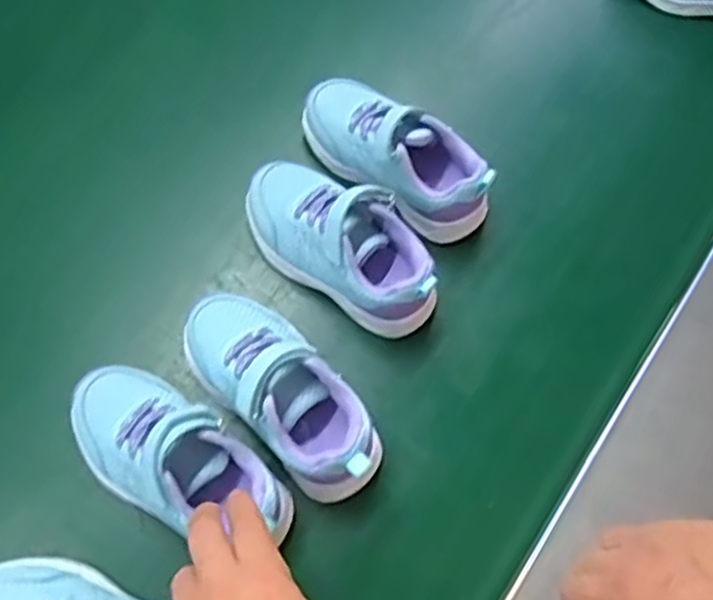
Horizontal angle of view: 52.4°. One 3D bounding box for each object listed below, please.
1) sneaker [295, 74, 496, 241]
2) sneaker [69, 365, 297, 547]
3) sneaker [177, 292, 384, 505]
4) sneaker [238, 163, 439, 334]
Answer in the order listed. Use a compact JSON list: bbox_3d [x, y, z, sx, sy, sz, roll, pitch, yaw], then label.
[{"bbox_3d":[0.032,-0.118,0.556,0.165,0.060,0.070,38,71,13],"label":"sneaker"},{"bbox_3d":[-0.114,0.097,0.455,0.154,0.076,0.072,26,68,13],"label":"sneaker"},{"bbox_3d":[-0.047,0.056,0.476,0.072,0.065,0.157,-40,74,-17],"label":"sneaker"},{"bbox_3d":[-0.013,-0.044,0.524,0.163,0.068,0.071,37,71,13],"label":"sneaker"}]

